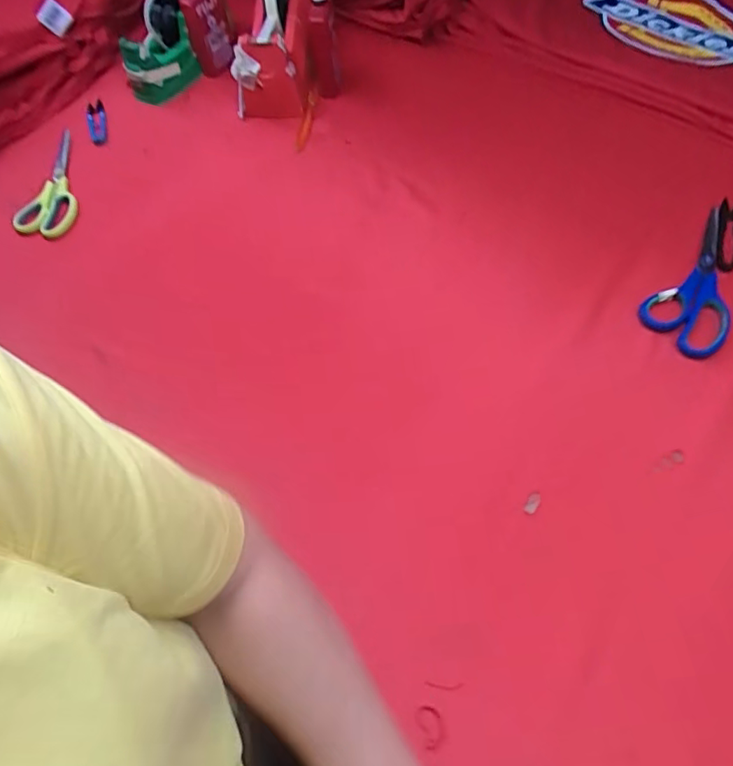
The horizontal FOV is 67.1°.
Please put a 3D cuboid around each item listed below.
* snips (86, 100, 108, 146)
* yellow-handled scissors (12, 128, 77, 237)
[{"bbox_3d":[-0.360,-0.344,0.737,0.023,0.006,0.107,-17,58,-7],"label":"snips"},{"bbox_3d":[-0.397,-0.246,0.684,0.068,0.019,0.185,-15,58,-6],"label":"yellow-handled scissors"}]

